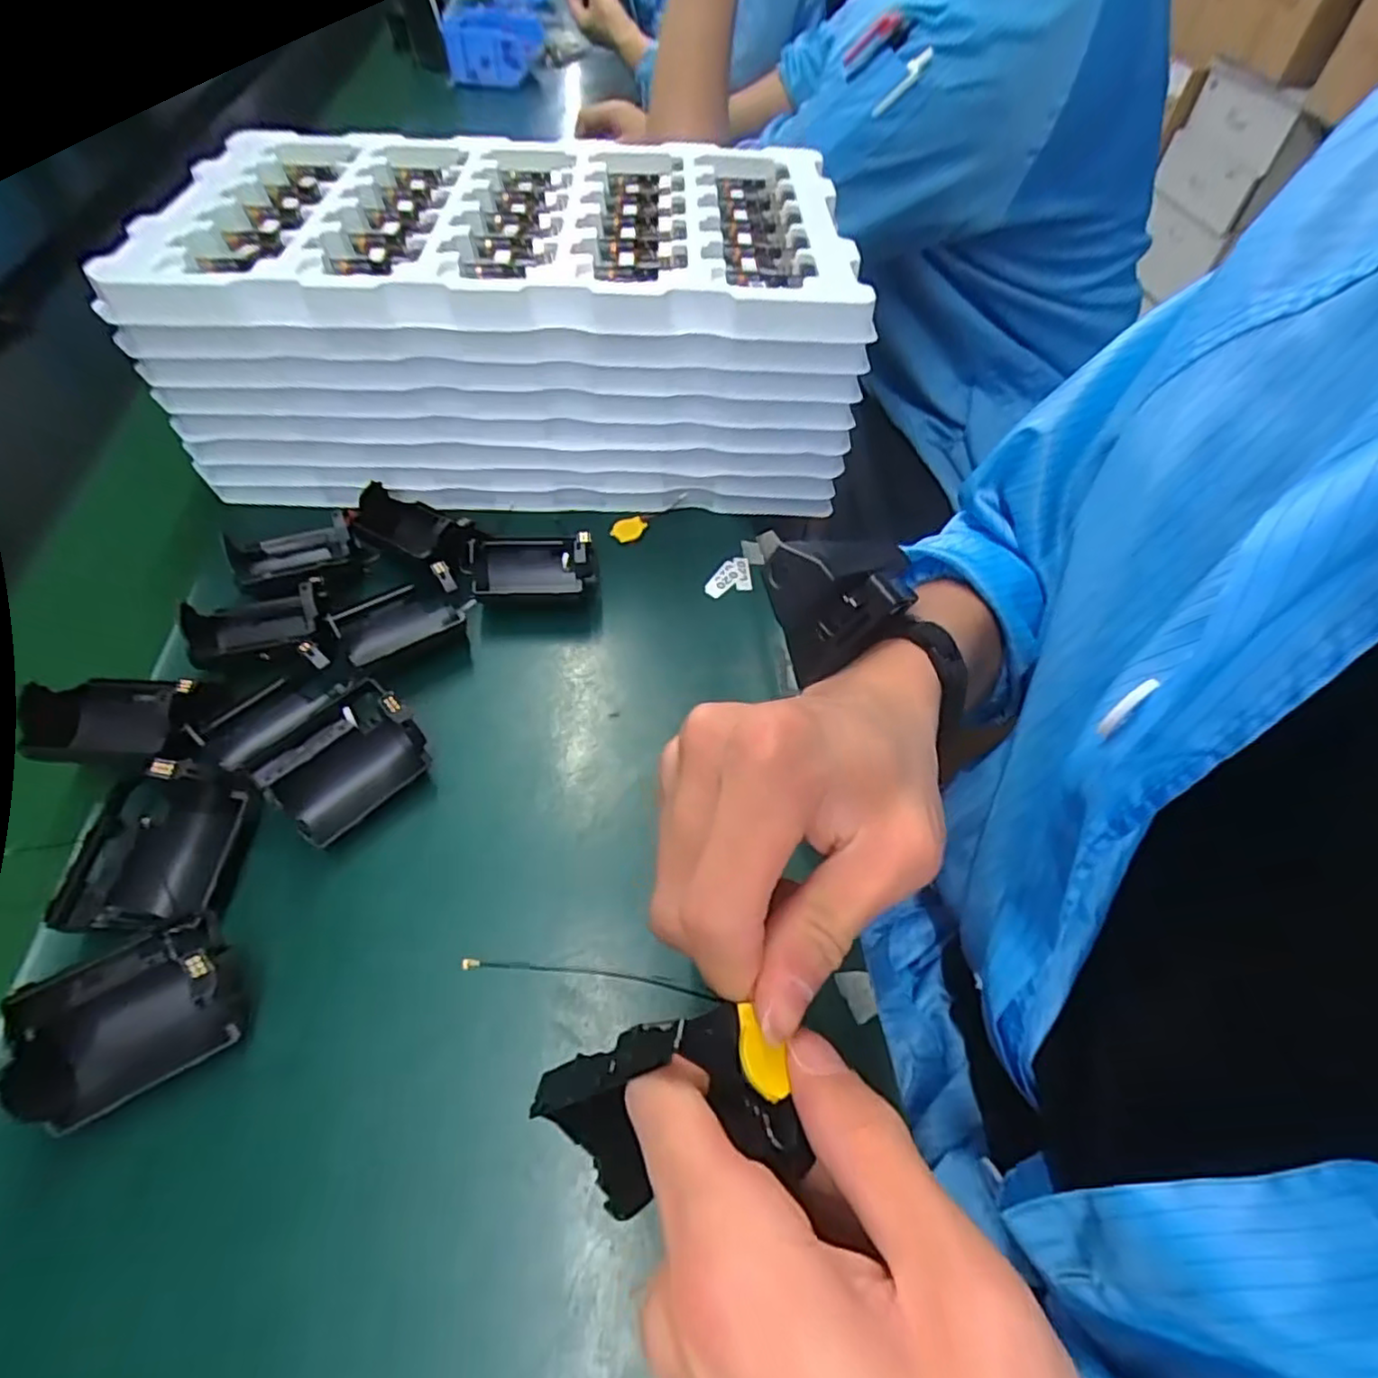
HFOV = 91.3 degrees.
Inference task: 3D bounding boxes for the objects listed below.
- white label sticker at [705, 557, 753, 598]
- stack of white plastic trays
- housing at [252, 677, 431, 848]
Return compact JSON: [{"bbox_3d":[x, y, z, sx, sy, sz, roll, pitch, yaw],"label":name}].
[{"bbox_3d":[0.026,-0.075,0.447,0.030,0.004,0.034,-3,58,-2],"label":"white label sticker"},{"bbox_3d":[-0.116,-0.266,0.495,0.433,0.150,0.240,0,53,-2],"label":"stack of white plastic trays"},{"bbox_3d":[-0.169,0.035,0.333,0.055,0.035,0.070,34,60,21],"label":"housing"}]

